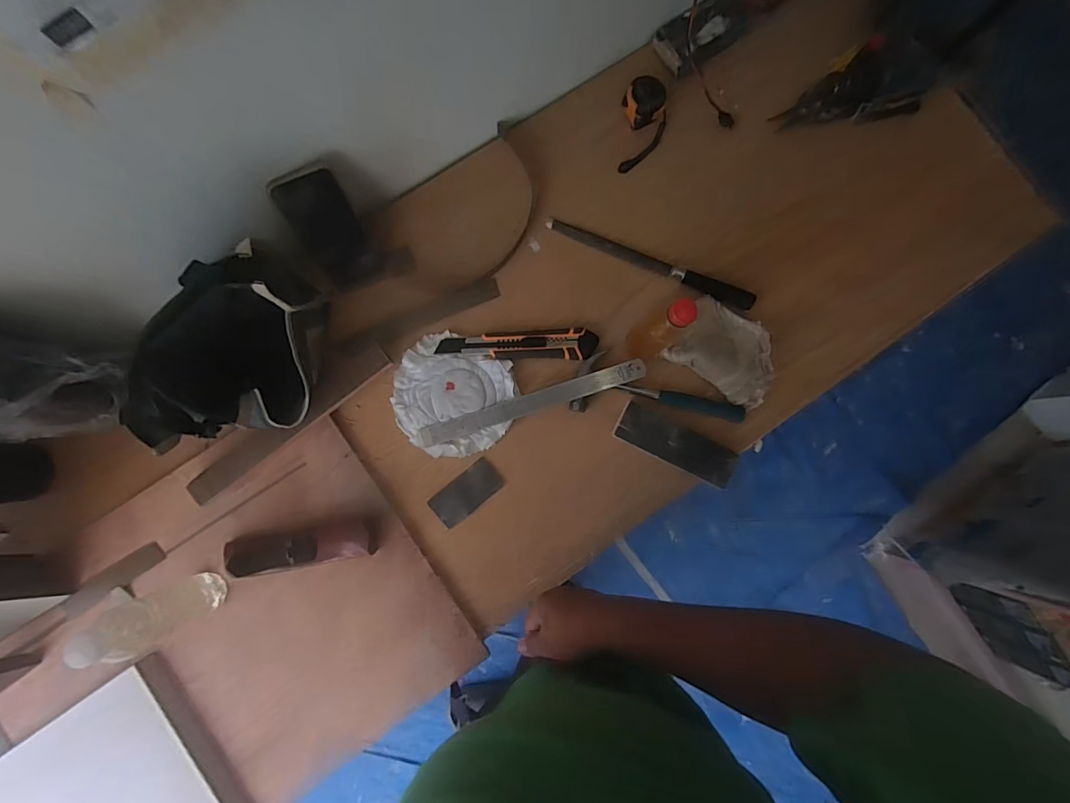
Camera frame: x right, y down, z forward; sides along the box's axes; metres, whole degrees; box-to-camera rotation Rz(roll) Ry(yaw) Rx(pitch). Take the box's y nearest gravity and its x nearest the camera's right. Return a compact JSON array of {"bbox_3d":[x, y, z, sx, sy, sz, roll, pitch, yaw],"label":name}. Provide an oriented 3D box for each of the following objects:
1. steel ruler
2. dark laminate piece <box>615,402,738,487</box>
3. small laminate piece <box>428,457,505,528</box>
[{"bbox_3d":[-0.002,0.002,0.659,0.328,0.005,0.028,-18,92,0],"label":"steel ruler"},{"bbox_3d":[0.202,0.060,0.656,0.170,0.008,0.059,26,84,3],"label":"dark laminate piece"},{"bbox_3d":[-0.096,0.130,0.656,0.101,0.009,0.050,-40,85,-4],"label":"small laminate piece"}]

